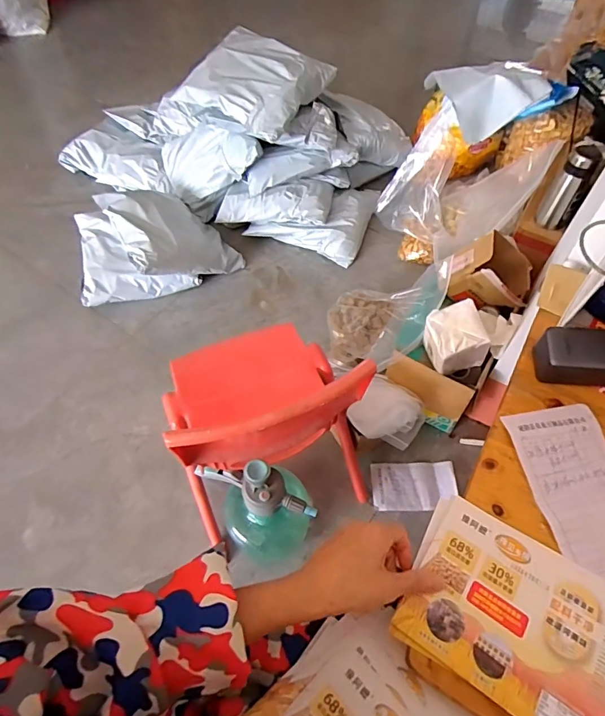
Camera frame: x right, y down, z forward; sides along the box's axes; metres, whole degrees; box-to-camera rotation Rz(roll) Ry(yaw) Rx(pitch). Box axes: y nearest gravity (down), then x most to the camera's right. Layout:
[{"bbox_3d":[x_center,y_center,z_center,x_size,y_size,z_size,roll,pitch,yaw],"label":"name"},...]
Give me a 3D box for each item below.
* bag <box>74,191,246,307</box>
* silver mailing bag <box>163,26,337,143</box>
[{"bbox_3d":[-0.393,-0.311,1.217,0.421,0.155,0.280,-10,57,-7],"label":"bag"},{"bbox_3d":[-0.131,-0.756,1.212,0.314,0.102,0.320,31,62,18],"label":"silver mailing bag"}]

